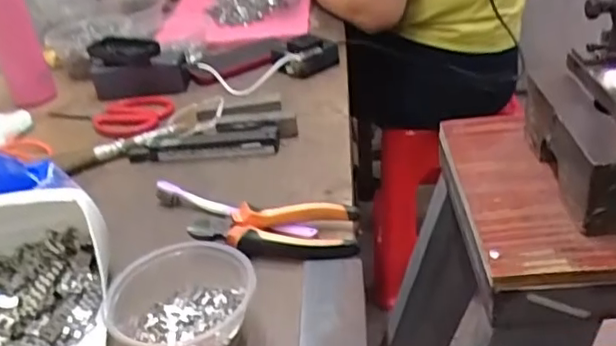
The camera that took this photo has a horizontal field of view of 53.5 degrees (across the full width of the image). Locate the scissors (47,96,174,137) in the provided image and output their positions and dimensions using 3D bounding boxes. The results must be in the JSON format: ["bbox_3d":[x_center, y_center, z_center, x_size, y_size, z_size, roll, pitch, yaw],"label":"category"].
[{"bbox_3d":[-0.269,-0.076,0.816,0.168,0.016,0.087,-7,31,2],"label":"scissors"}]

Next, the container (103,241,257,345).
[{"bbox_3d":[-0.095,0.097,0.462,0.106,0.047,0.105,-6,31,3],"label":"container"}]

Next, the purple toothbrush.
[{"bbox_3d":[-0.076,0.035,0.592,0.180,0.010,0.017,10,36,27],"label":"purple toothbrush"}]

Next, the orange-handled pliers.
[{"bbox_3d":[-0.030,0.050,0.552,0.150,0.026,0.055,-1,32,11],"label":"orange-handled pliers"}]

